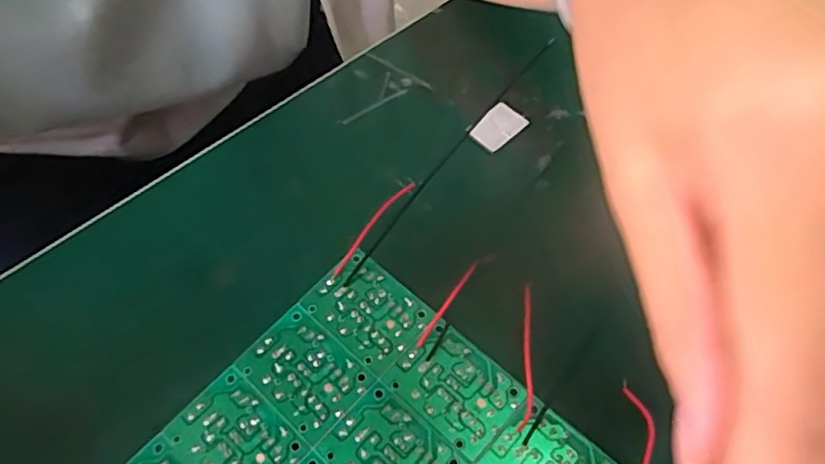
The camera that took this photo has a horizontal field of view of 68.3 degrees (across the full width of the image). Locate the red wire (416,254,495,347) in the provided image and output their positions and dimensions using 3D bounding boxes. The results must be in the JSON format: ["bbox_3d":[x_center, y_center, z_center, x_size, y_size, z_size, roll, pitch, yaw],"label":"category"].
[{"bbox_3d":[0.012,0.020,0.180,0.004,0.004,0.034,36,85,20],"label":"red wire"}]

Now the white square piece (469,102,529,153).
[{"bbox_3d":[0.032,-0.040,0.231,0.019,0.004,0.014,-42,68,-18],"label":"white square piece"}]

